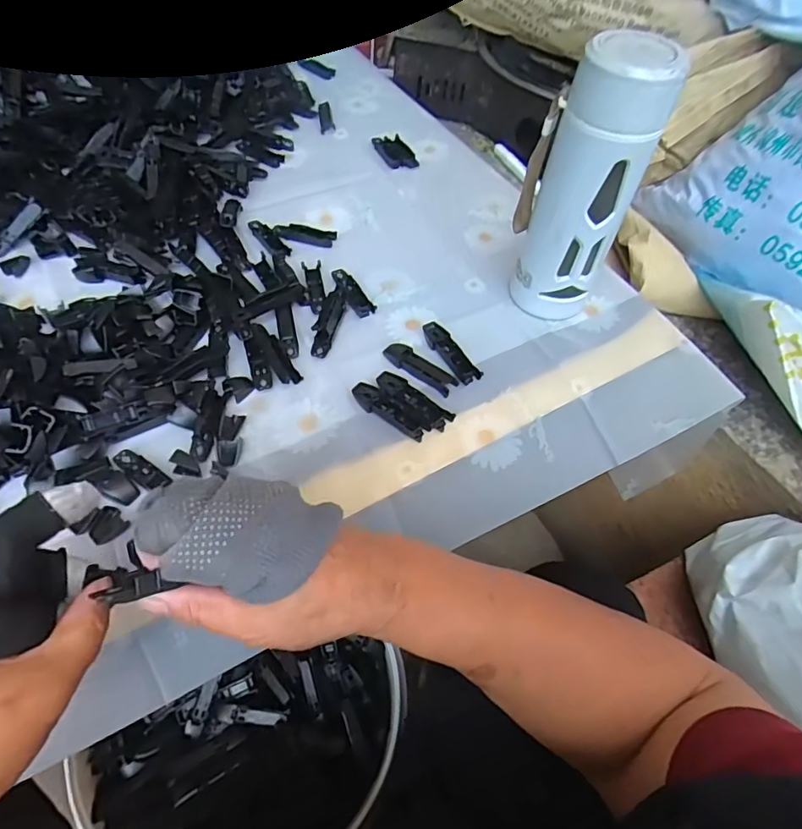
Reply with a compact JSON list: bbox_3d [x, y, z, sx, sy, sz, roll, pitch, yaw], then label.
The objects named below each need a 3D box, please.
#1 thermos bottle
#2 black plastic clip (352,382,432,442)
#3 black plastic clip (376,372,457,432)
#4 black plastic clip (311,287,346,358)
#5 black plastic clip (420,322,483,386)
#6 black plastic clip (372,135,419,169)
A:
[{"bbox_3d":[0.146,-0.173,0.426,0.070,0.208,0.069,-11,58,-12],"label":"thermos bottle"},{"bbox_3d":[-0.009,-0.003,0.419,0.068,0.007,0.020,38,62,19],"label":"black plastic clip"},{"bbox_3d":[0.009,-0.011,0.423,0.068,0.007,0.021,36,61,18],"label":"black plastic clip"},{"bbox_3d":[-0.061,-0.083,0.460,0.015,0.021,0.071,15,57,5],"label":"black plastic clip"},{"bbox_3d":[0.042,-0.053,0.458,0.020,0.008,0.069,-24,62,-19],"label":"black plastic clip"},{"bbox_3d":[-0.008,-0.310,0.627,0.037,0.004,0.065,-19,60,-17],"label":"black plastic clip"}]

